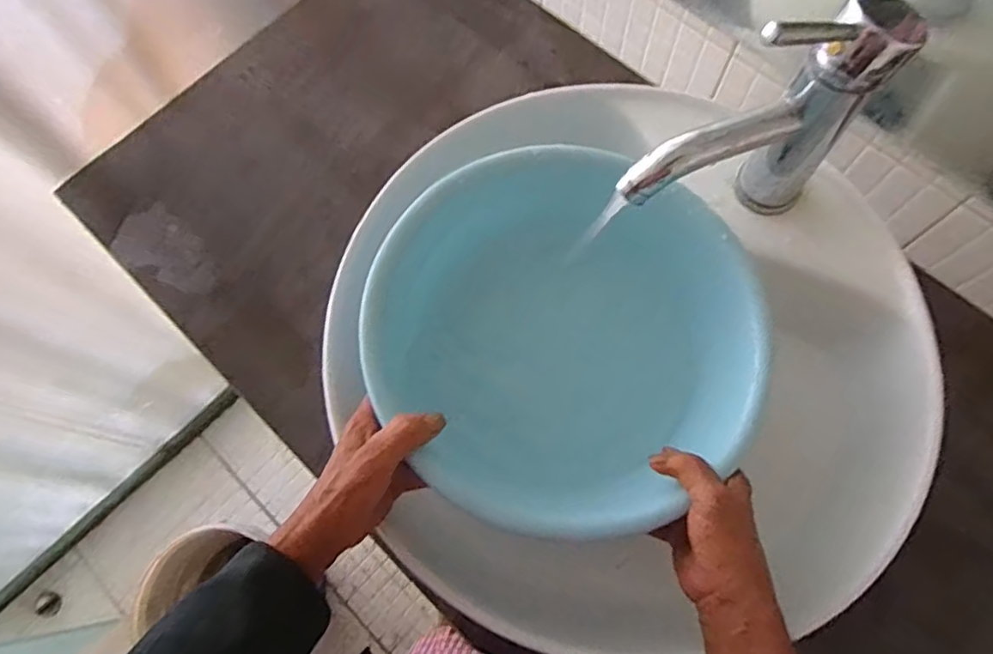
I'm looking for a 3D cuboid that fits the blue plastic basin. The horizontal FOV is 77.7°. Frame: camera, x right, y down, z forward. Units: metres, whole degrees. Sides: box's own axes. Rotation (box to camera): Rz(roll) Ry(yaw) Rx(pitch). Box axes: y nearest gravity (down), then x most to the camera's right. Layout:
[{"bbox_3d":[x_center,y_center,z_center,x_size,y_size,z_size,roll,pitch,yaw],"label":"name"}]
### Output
[{"bbox_3d":[0.052,0.012,0.460,0.266,0.091,0.272,-1,71,2],"label":"blue plastic basin"}]

